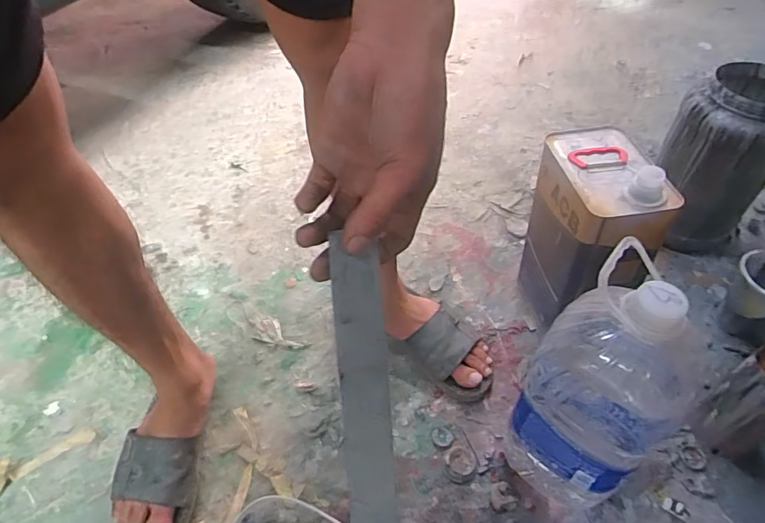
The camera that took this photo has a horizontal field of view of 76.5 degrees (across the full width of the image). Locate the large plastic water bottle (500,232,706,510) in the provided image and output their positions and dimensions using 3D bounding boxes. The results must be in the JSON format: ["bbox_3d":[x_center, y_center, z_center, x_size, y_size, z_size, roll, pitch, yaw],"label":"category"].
[{"bbox_3d":[0.239,0.147,0.529,0.147,0.365,0.137,35,59,26],"label":"large plastic water bottle"}]

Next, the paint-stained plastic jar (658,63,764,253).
[{"bbox_3d":[0.587,-0.171,0.861,0.169,0.295,0.202,34,59,26],"label":"paint-stained plastic jar"}]

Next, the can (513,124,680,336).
[{"bbox_3d":[0.289,-0.019,0.715,0.110,0.311,0.198,-7,51,-4],"label":"can"}]

